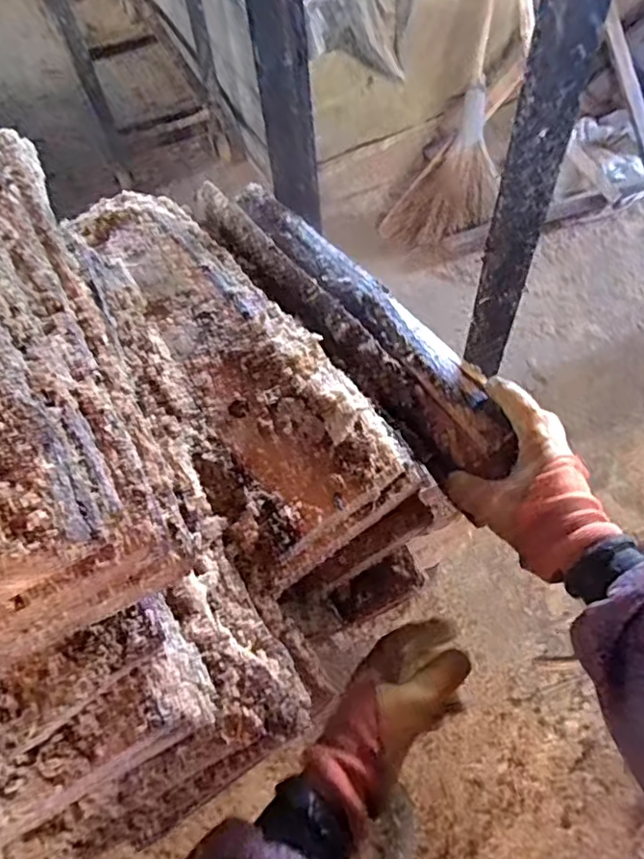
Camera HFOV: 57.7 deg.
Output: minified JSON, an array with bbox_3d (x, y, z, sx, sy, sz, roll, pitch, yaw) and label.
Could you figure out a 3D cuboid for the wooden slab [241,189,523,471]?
[{"bbox_3d":[0.026,-0.165,0.661,0.065,0.034,0.584,-24,48,-10],"label":"wooden slab"}]

